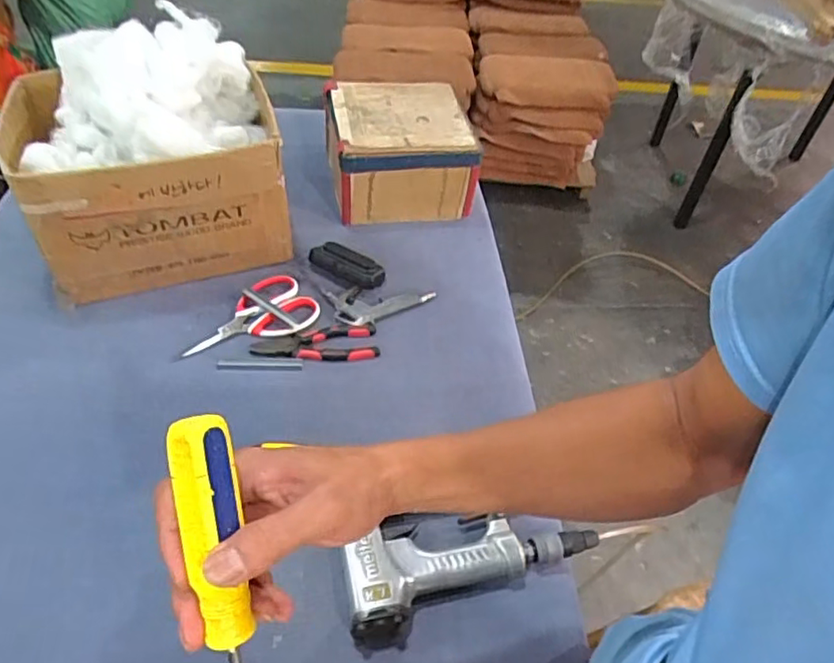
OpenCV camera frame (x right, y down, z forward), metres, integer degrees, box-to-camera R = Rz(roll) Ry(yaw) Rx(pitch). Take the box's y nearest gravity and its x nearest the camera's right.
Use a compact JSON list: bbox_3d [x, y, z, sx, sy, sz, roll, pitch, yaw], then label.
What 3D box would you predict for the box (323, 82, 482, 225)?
[{"bbox_3d":[-0.034,-0.284,0.954,0.207,0.136,0.205,-10,49,-14],"label":"box"}]

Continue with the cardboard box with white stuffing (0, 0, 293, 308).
[{"bbox_3d":[-0.339,-0.217,0.775,0.317,0.262,0.229,-8,49,-12],"label":"cardboard box with white stuffing"}]

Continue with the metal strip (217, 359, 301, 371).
[{"bbox_3d":[-0.191,0.041,0.728,0.101,0.004,0.015,2,47,-3],"label":"metal strip"}]

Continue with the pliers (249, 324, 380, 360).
[{"bbox_3d":[-0.128,0.016,0.755,0.153,0.009,0.056,-3,48,-8],"label":"pliers"}]

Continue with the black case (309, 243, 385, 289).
[{"bbox_3d":[-0.099,-0.094,0.846,0.113,0.017,0.048,27,51,19],"label":"black case"}]

